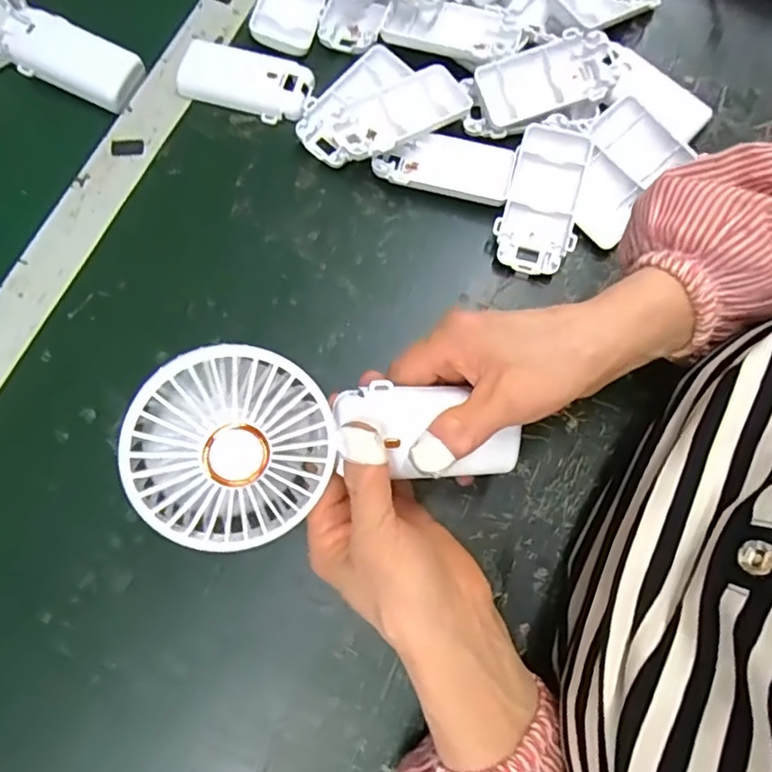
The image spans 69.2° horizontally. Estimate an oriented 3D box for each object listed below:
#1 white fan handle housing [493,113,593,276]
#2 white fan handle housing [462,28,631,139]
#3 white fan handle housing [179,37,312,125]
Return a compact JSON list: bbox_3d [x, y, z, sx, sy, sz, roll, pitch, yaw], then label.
[{"bbox_3d":[0.105,-0.129,0.374,0.048,0.027,0.110,13,77,2],"label":"white fan handle housing"},{"bbox_3d":[0.109,-0.205,0.386,0.113,0.030,0.052,-20,78,-5],"label":"white fan handle housing"},{"bbox_3d":[-0.100,-0.219,0.399,0.099,0.015,0.044,17,77,3],"label":"white fan handle housing"}]

